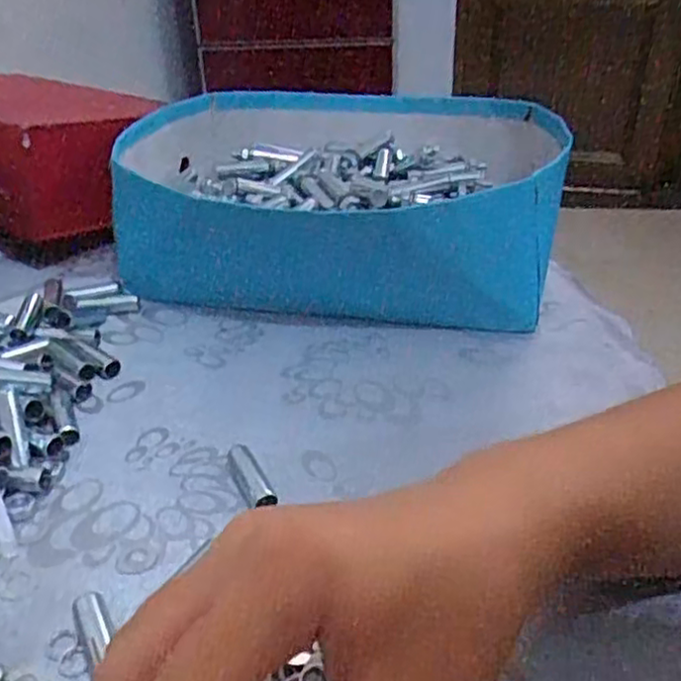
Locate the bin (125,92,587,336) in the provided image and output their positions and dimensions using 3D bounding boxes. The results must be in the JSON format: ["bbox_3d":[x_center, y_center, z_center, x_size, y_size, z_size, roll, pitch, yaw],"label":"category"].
[{"bbox_3d":[0.001,-0.109,0.520,0.291,0.097,0.213,6,33,12],"label":"bin"}]

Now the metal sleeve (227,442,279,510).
[{"bbox_3d":[-0.043,0.062,0.328,0.012,0.009,0.047,-17,35,-23],"label":"metal sleeve"}]

